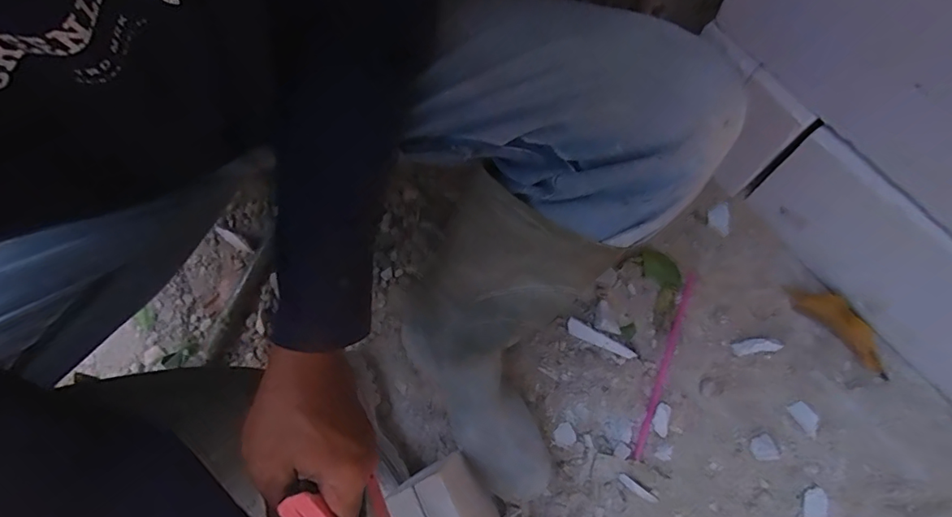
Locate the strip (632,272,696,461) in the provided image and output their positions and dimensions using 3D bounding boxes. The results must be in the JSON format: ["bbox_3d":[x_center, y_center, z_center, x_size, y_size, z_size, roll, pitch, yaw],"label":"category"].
[{"bbox_3d":[0.243,0.130,0.628,0.012,0.007,0.253,22,78,11],"label":"strip"}]

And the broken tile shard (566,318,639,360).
[{"bbox_3d":[0.158,0.106,0.635,0.090,0.004,0.020,29,103,18],"label":"broken tile shard"}]

